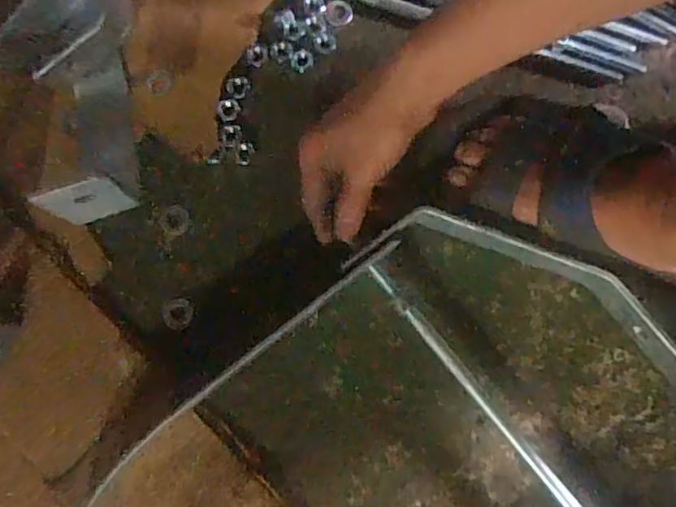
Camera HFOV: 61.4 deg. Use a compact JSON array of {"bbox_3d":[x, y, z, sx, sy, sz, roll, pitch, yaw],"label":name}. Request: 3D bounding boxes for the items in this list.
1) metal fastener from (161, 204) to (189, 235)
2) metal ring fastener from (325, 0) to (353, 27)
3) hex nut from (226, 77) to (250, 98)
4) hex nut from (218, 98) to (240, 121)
[{"bbox_3d":[-0.138,-0.028,0.480,0.022,0.004,0.024,-5,79,-2],"label":"metal fastener"},{"bbox_3d":[0.001,-0.220,0.523,0.024,0.006,0.024,0,79,-1],"label":"metal ring fastener"},{"bbox_3d":[-0.088,-0.146,0.500,0.020,0.004,0.019,-10,80,-3],"label":"hex nut"},{"bbox_3d":[-0.095,-0.126,0.497,0.019,0.004,0.019,-6,79,-2],"label":"hex nut"}]

